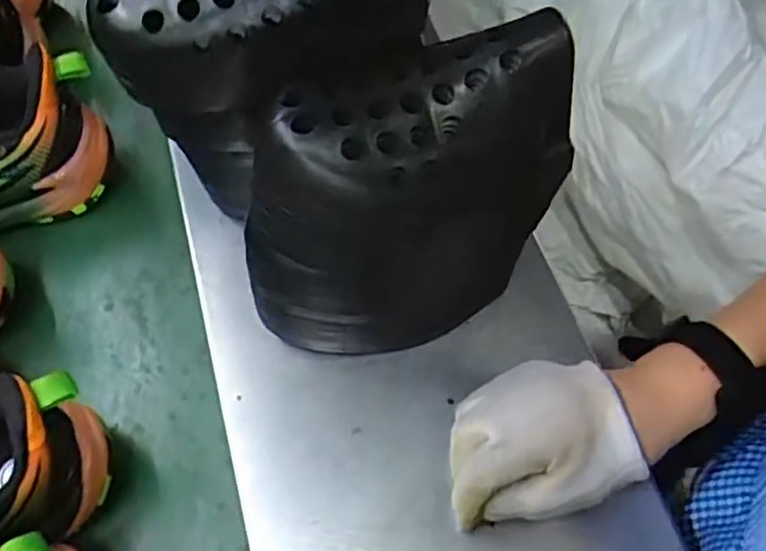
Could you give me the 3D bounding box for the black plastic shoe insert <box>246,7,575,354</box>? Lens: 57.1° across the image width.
[{"bbox_3d":[0.012,-0.035,0.391,0.175,0.166,0.074,-20,62,-9],"label":"black plastic shoe insert"}]

